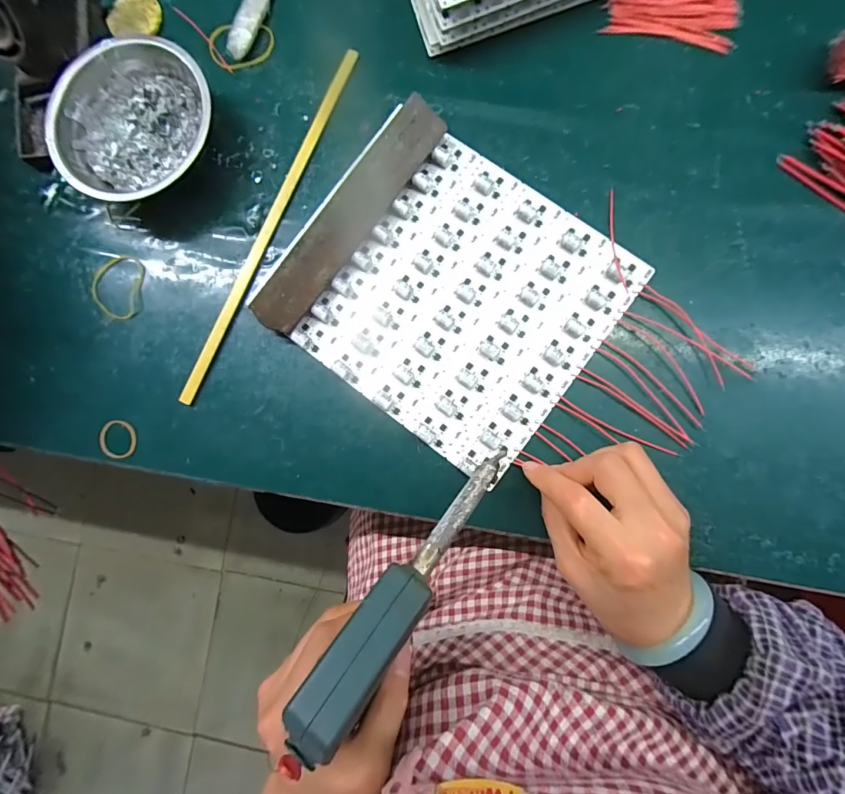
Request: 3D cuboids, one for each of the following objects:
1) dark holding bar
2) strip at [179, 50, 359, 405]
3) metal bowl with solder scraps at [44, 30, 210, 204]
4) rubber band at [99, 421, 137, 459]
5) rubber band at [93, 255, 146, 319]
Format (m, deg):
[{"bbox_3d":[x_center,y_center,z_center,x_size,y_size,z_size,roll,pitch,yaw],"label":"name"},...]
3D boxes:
[{"bbox_3d":[-0.054,-0.135,0.305,0.030,0.031,0.198,37,89,7],"label":"dark holding bar"},{"bbox_3d":[-0.122,-0.140,0.323,0.013,0.008,0.311,24,88,6],"label":"strip"},{"bbox_3d":[-0.219,-0.211,0.318,0.122,0.039,0.121,0,85,5],"label":"metal bowl with solder scraps"},{"bbox_3d":[-0.241,0.033,0.318,0.025,0.007,0.031,-42,83,0],"label":"rubber band"},{"bbox_3d":[-0.248,-0.090,0.331,0.044,0.005,0.054,-1,84,5],"label":"rubber band"}]

